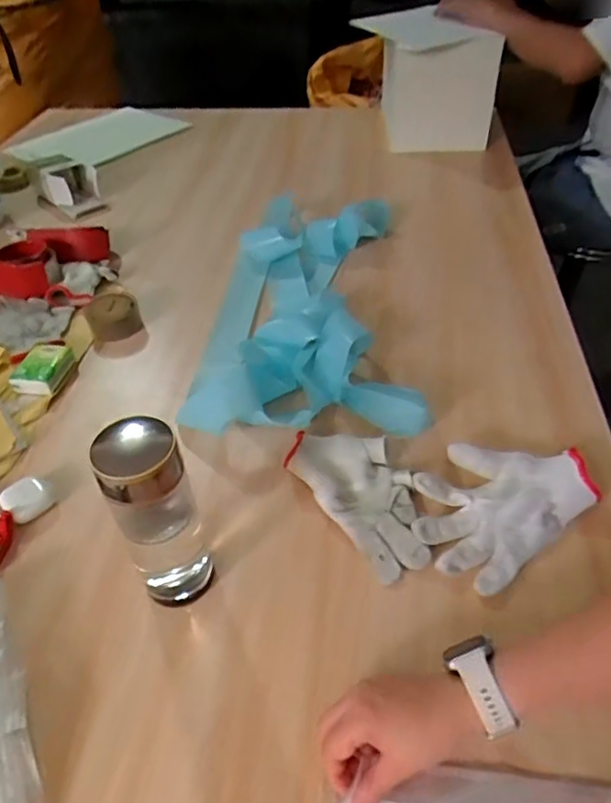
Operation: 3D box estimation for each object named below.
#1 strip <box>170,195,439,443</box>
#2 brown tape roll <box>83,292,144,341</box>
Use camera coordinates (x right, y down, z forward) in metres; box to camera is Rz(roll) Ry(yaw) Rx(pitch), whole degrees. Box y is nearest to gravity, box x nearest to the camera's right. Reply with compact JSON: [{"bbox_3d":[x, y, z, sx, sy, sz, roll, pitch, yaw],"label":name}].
[{"bbox_3d":[0.006,-0.148,0.823,0.271,0.065,0.475,2,43,4],"label":"strip"},{"bbox_3d":[-0.280,-0.124,0.849,0.071,0.049,0.057,-19,45,-17],"label":"brown tape roll"}]

